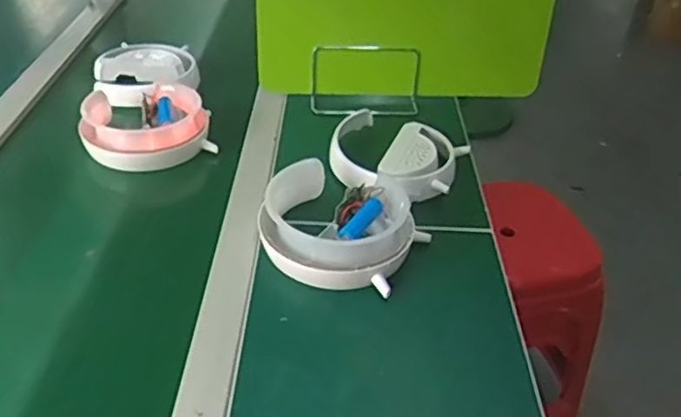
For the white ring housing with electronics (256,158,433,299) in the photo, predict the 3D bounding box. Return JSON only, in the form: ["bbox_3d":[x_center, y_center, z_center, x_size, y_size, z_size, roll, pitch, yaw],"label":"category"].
[{"bbox_3d":[0.005,0.011,0.657,0.146,0.062,0.148,20,39,23],"label":"white ring housing with electronics"}]

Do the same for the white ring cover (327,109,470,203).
[{"bbox_3d":[0.056,-0.062,0.773,0.177,0.043,0.162,28,43,31],"label":"white ring cover"}]

